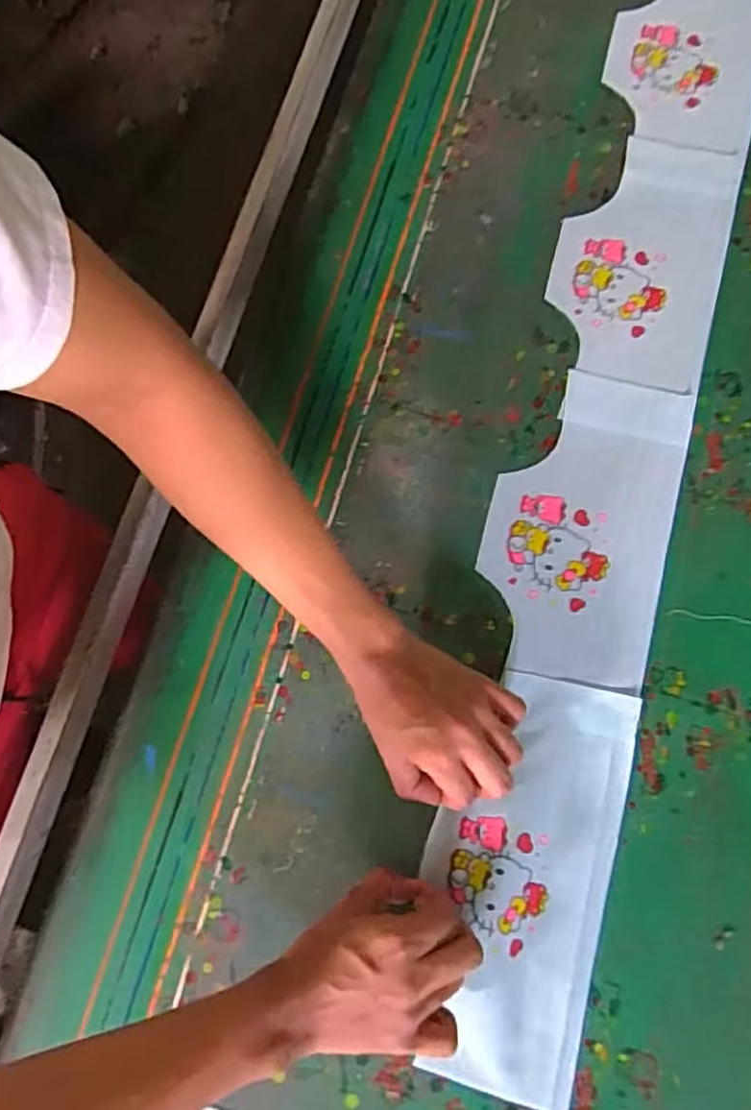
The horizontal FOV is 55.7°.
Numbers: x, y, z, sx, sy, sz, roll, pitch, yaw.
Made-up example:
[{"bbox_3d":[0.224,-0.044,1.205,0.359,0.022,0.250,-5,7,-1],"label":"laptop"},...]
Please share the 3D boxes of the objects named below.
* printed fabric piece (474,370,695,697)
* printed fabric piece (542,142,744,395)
[{"bbox_3d":[0.177,-0.030,0.613,0.151,0.005,0.269,15,78,4],"label":"printed fabric piece"},{"bbox_3d":[0.249,-0.283,0.667,0.148,0.009,0.258,16,78,4],"label":"printed fabric piece"}]

